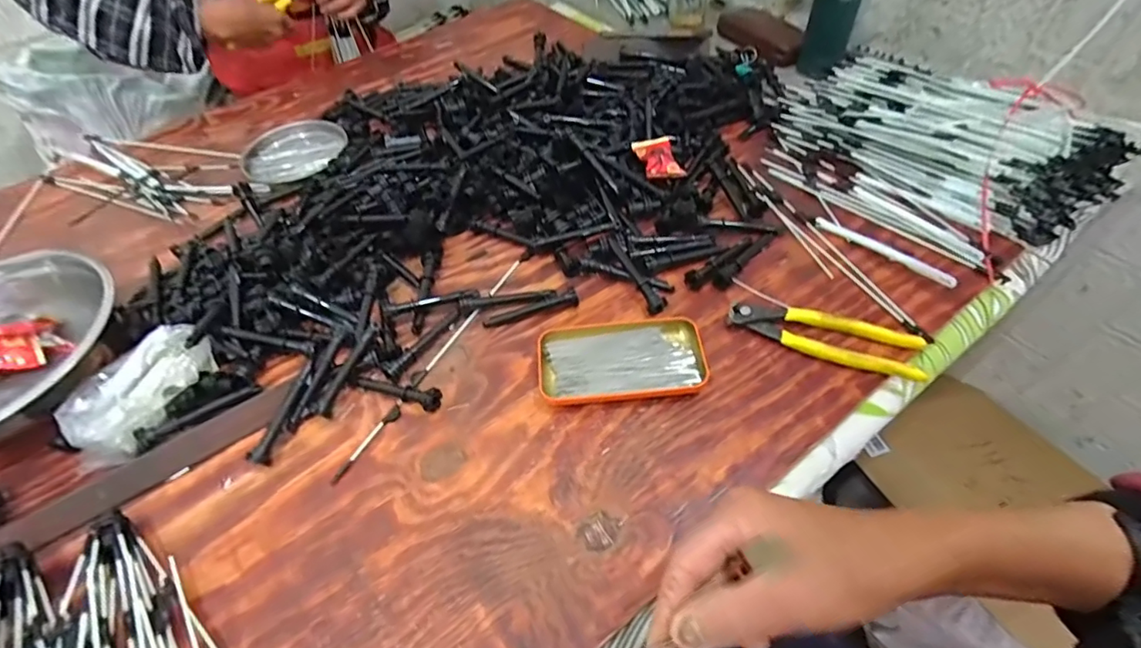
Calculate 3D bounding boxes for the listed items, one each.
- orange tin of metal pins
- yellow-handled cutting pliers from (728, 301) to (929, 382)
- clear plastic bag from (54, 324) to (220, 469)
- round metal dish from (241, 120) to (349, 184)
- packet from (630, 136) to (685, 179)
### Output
[{"bbox_3d":[0.044,0.030,0.461,0.142,0.021,0.077,-7,51,0],"label":"orange tin of metal pins"},{"bbox_3d":[0.224,0.011,0.466,0.161,0.018,0.042,13,54,15],"label":"yellow-handled cutting pliers"},{"bbox_3d":[-0.370,0.062,0.454,0.073,0.042,0.127,31,61,26],"label":"clear plastic bag"},{"bbox_3d":[-0.368,-0.233,0.699,0.136,0.016,0.116,-12,53,-5],"label":"round metal dish"},{"bbox_3d":[0.101,-0.191,0.606,0.044,0.018,0.073,-13,52,-5],"label":"packet"}]

